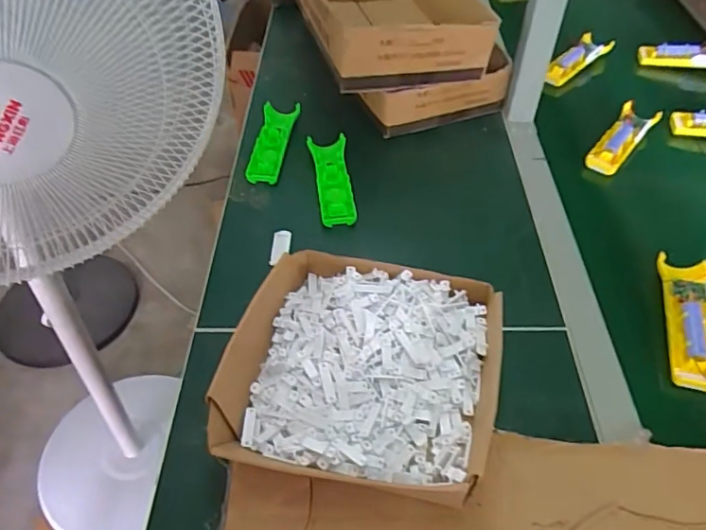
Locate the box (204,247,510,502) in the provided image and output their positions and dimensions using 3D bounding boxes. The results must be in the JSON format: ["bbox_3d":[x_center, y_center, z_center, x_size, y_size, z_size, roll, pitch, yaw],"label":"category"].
[{"bbox_3d":[0.011,0.097,0.521,0.242,0.059,0.220,7,48,8],"label":"box"}]

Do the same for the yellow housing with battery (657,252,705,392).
[{"bbox_3d":[0.362,0.058,0.592,0.053,0.032,0.159,9,49,9],"label":"yellow housing with battery"}]

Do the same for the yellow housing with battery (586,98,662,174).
[{"bbox_3d":[0.396,-0.190,0.813,0.047,0.030,0.154,35,68,29],"label":"yellow housing with battery"}]

